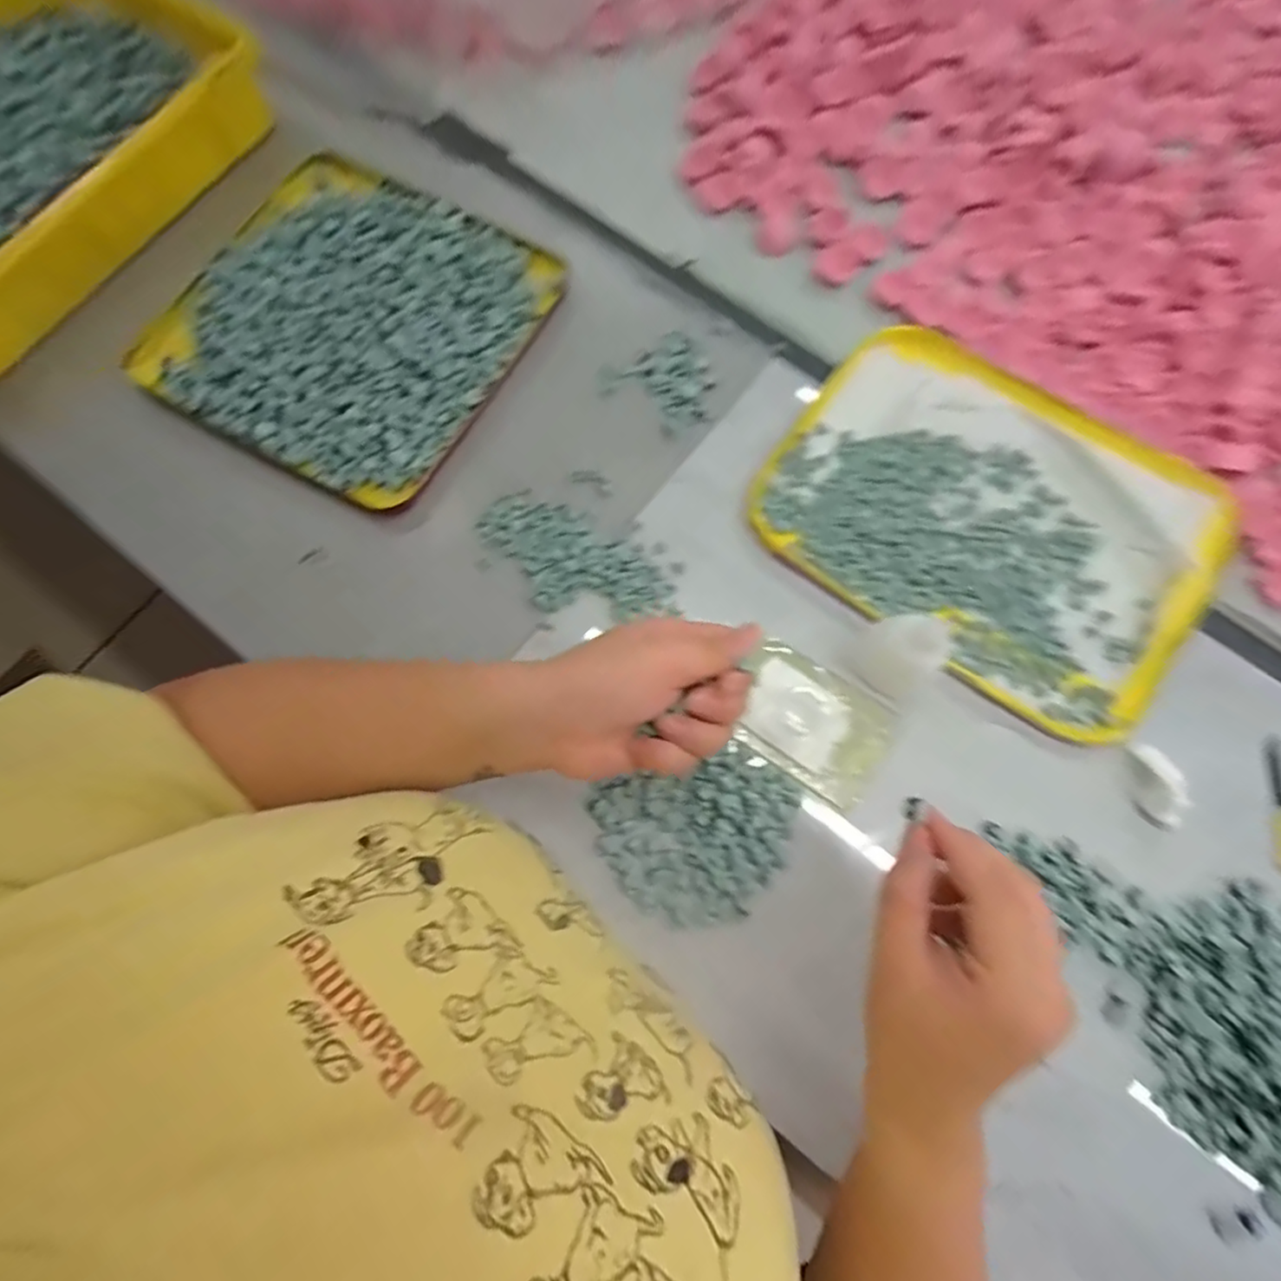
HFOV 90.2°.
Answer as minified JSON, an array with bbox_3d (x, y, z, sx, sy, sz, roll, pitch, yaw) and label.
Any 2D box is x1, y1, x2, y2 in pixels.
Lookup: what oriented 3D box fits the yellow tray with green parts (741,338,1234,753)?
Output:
[{"bbox_3d":[0.228,-0.083,0.421,0.272,0.014,0.201,32,79,9],"label":"yellow tray with green parts"}]

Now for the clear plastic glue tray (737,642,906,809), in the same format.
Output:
[{"bbox_3d":[0.105,0.051,0.393,0.102,0.017,0.069,37,80,10],"label":"clear plastic glue tray"}]

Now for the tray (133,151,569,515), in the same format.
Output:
[{"bbox_3d":[-0.212,-0.236,0.469,0.247,0.025,0.237,27,78,8],"label":"tray"}]

